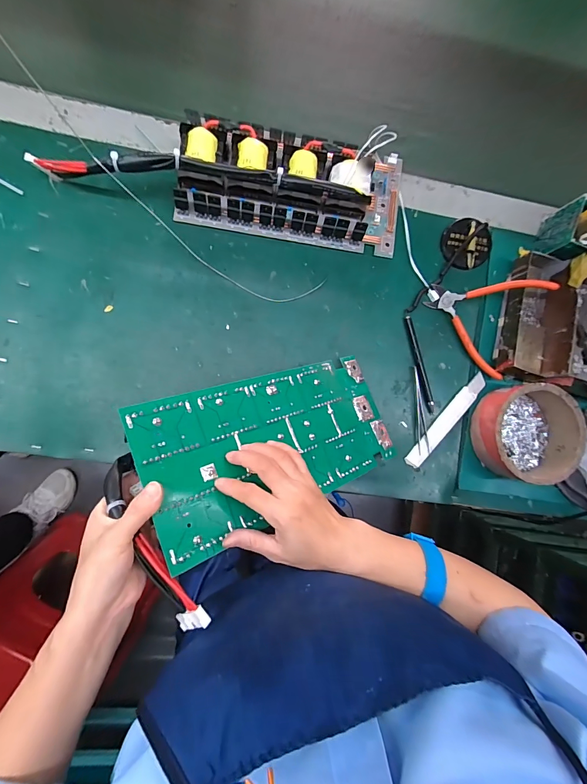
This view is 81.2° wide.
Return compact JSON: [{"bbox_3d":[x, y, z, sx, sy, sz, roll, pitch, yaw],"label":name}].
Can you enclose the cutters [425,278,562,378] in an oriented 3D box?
[{"bbox_3d":[0.242,-0.104,0.454,0.134,0.016,0.129,26,103,9],"label":"cutters"}]

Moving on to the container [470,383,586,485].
[{"bbox_3d":[0.300,0.053,0.437,0.115,0.047,0.119,0,86,-6],"label":"container"}]

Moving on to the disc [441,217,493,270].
[{"bbox_3d":[0.238,-0.203,0.467,0.064,0.017,0.063,0,86,-6],"label":"disc"}]

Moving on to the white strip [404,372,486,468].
[{"bbox_3d":[0.207,0.038,0.459,0.020,0.005,0.153,41,83,-2],"label":"white strip"}]

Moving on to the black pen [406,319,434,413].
[{"bbox_3d":[0.171,-0.037,0.462,0.013,0.005,0.131,-15,88,-7],"label":"black pen"}]

